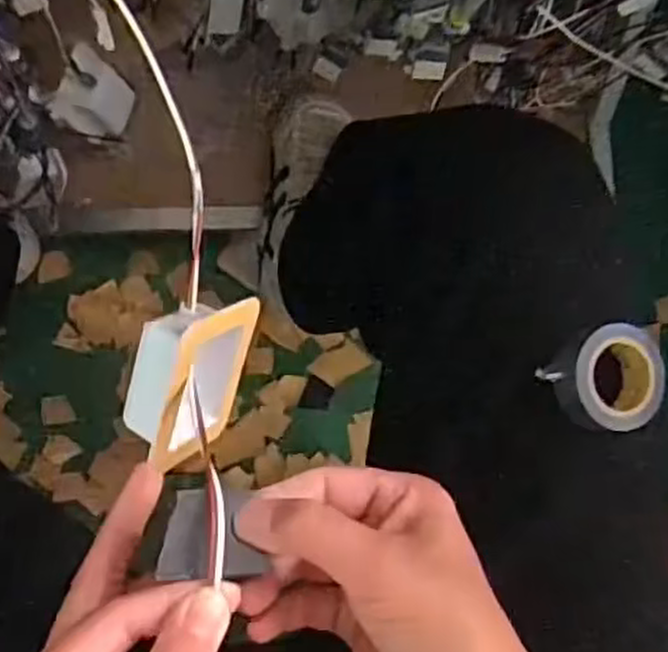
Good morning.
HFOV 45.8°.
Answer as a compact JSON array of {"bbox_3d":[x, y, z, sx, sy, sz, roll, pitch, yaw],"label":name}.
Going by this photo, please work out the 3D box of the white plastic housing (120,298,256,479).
[{"bbox_3d":[-0.070,0.026,0.365,0.029,0.072,0.080,24,115,16],"label":"white plastic housing"}]

